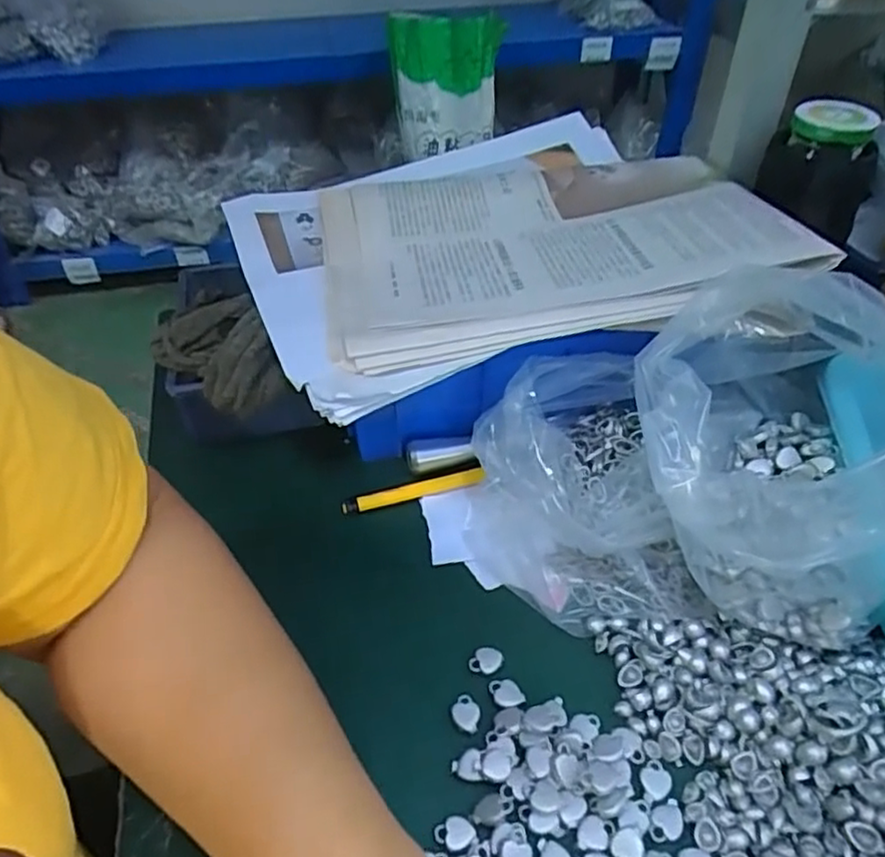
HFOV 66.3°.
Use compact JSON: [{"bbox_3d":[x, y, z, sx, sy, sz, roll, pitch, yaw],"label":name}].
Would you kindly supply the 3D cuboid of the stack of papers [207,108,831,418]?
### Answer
[{"bbox_3d":[0.031,-0.123,0.433,0.307,0.046,0.240,-12,45,-10],"label":"stack of papers"}]

